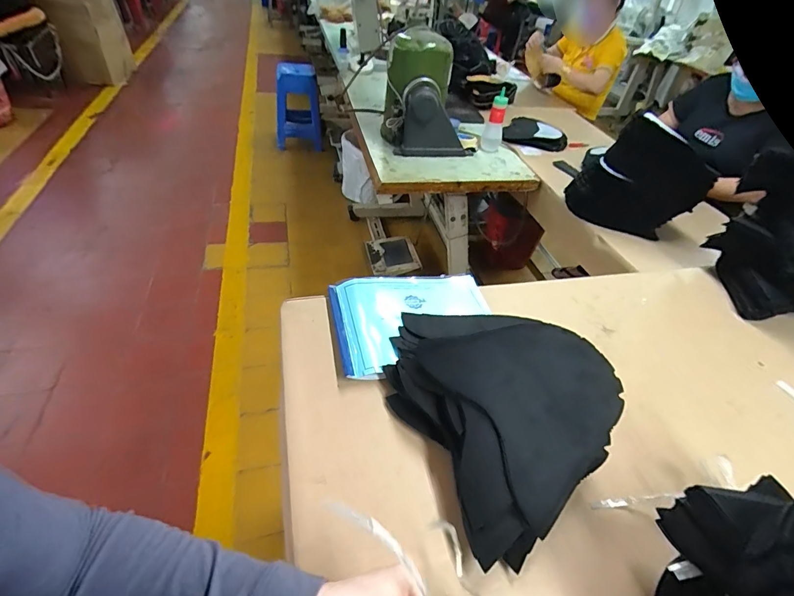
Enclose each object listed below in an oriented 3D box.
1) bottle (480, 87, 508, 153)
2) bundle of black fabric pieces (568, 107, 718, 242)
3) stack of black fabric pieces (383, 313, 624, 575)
[{"bbox_3d":[0.342,-0.614,1.373,0.070,0.178,0.068,16,44,8],"label":"bottle"},{"bbox_3d":[0.630,-0.304,1.041,0.306,0.269,0.076,29,47,20],"label":"bundle of black fabric pieces"},{"bbox_3d":[0.140,0.125,0.578,0.272,0.117,0.377,-15,48,-23],"label":"stack of black fabric pieces"}]

